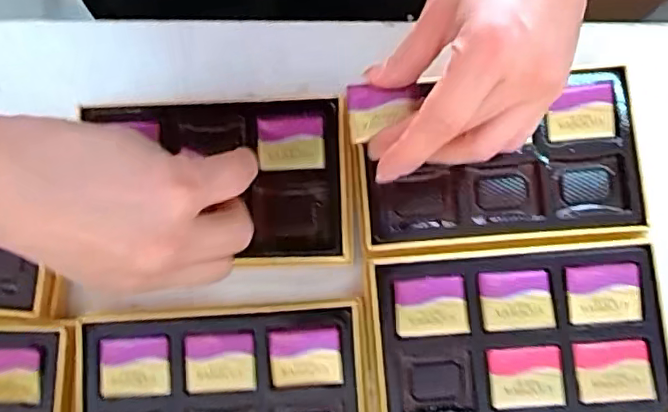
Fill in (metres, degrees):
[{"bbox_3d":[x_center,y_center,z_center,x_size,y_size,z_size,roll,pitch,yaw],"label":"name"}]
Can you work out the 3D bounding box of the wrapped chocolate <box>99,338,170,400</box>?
[{"bbox_3d":[-0.114,0.093,0.327,0.039,0.006,0.033,-3,83,2],"label":"wrapped chocolate"}]

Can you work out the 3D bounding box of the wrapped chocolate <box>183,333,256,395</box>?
[{"bbox_3d":[-0.065,0.089,0.323,0.040,0.004,0.033,-5,83,2],"label":"wrapped chocolate"}]

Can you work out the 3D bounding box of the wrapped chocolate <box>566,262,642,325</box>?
[{"bbox_3d":[0.152,0.049,0.319,0.038,0.007,0.033,-3,83,2],"label":"wrapped chocolate"}]

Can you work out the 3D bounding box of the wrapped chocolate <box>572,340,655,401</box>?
[{"bbox_3d":[0.155,0.091,0.314,0.041,0.004,0.033,-3,83,2],"label":"wrapped chocolate"}]

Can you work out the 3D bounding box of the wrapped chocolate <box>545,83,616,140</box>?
[{"bbox_3d":[0.145,-0.056,0.335,0.038,0.005,0.033,-3,83,2],"label":"wrapped chocolate"}]

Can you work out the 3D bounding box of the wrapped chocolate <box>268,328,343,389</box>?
[{"bbox_3d":[-0.016,0.086,0.319,0.040,0.004,0.031,-5,83,2],"label":"wrapped chocolate"}]

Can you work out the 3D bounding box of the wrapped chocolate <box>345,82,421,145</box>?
[{"bbox_3d":[0.026,-0.051,0.305,0.038,0.008,0.029,-6,107,-1],"label":"wrapped chocolate"}]

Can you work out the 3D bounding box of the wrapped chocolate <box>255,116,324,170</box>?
[{"bbox_3d":[-0.026,-0.038,0.340,0.039,0.004,0.032,-2,83,2],"label":"wrapped chocolate"}]

